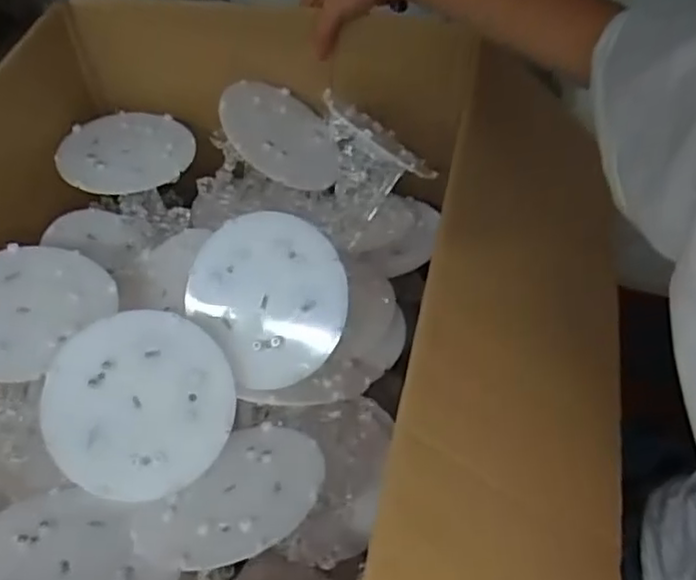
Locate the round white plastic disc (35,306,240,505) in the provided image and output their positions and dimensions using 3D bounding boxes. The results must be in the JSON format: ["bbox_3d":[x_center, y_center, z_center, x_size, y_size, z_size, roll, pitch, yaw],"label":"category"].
[{"bbox_3d":[-0.147,0.079,0.474,0.126,0.006,0.126,3,76,-10],"label":"round white plastic disc"}]

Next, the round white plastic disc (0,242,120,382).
[{"bbox_3d":[-0.253,0.011,0.521,0.114,0.012,0.127,33,53,12],"label":"round white plastic disc"}]

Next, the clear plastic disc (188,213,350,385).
[{"bbox_3d":[-0.058,0.003,0.498,0.112,0.006,0.124,-39,79,10],"label":"clear plastic disc"}]

